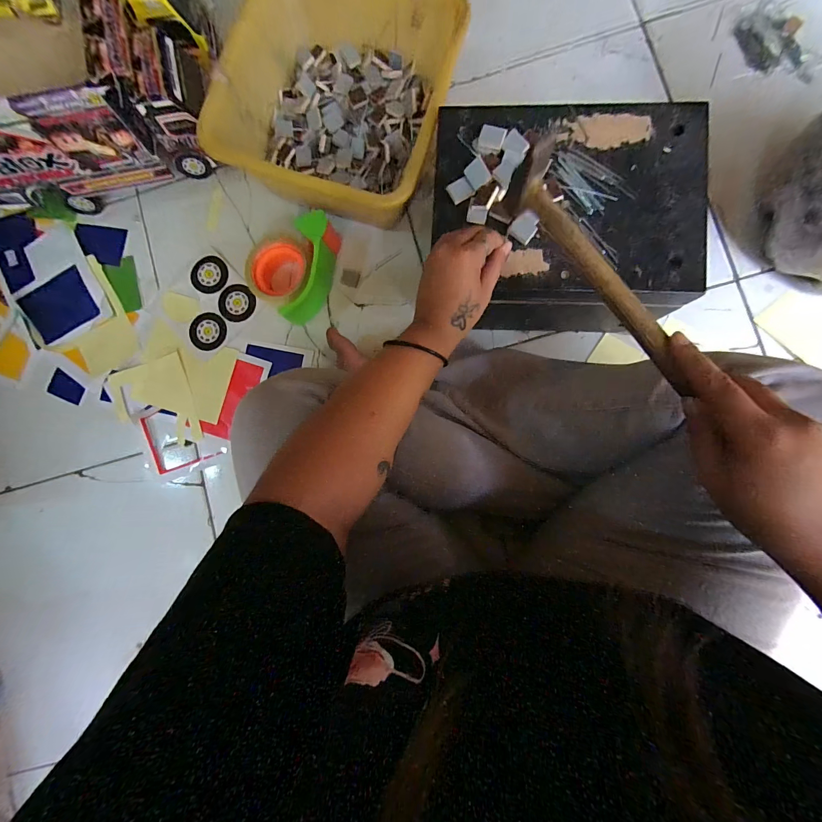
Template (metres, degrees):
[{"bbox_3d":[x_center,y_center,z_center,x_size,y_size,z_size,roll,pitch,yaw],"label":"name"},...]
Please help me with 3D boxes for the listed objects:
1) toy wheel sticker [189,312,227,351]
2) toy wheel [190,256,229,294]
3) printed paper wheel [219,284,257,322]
[{"bbox_3d":[-0.307,-0.120,0.531,0.053,0.006,0.055,19,88,5],"label":"toy wheel sticker"},{"bbox_3d":[-0.309,-0.208,0.534,0.052,0.012,0.057,0,86,4],"label":"toy wheel"},{"bbox_3d":[-0.264,-0.164,0.532,0.054,0.010,0.056,0,86,4],"label":"printed paper wheel"}]

